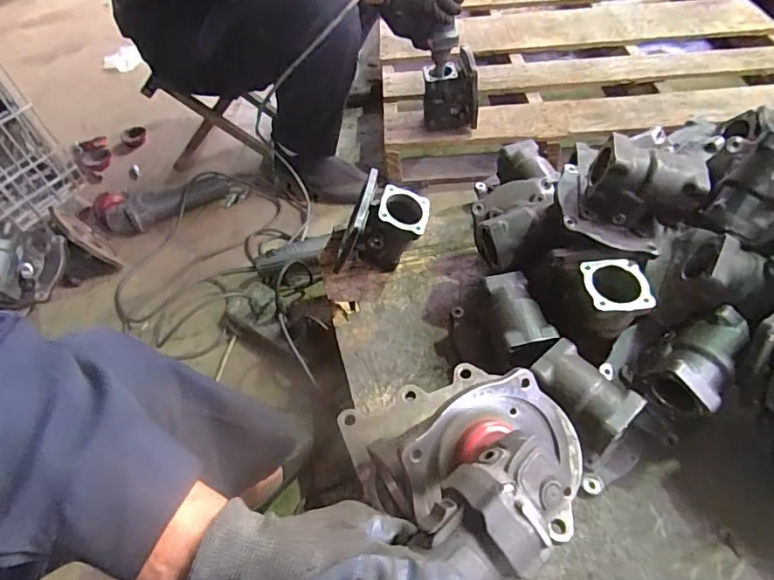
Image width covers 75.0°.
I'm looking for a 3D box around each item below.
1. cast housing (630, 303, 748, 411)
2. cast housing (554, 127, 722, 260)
[{"bbox_3d":[0.384,0.089,0.630,0.131,0.080,0.097,-34,56,-21],"label":"cast housing"},{"bbox_3d":[0.327,-0.138,0.677,0.174,0.116,0.131,13,53,11],"label":"cast housing"}]

